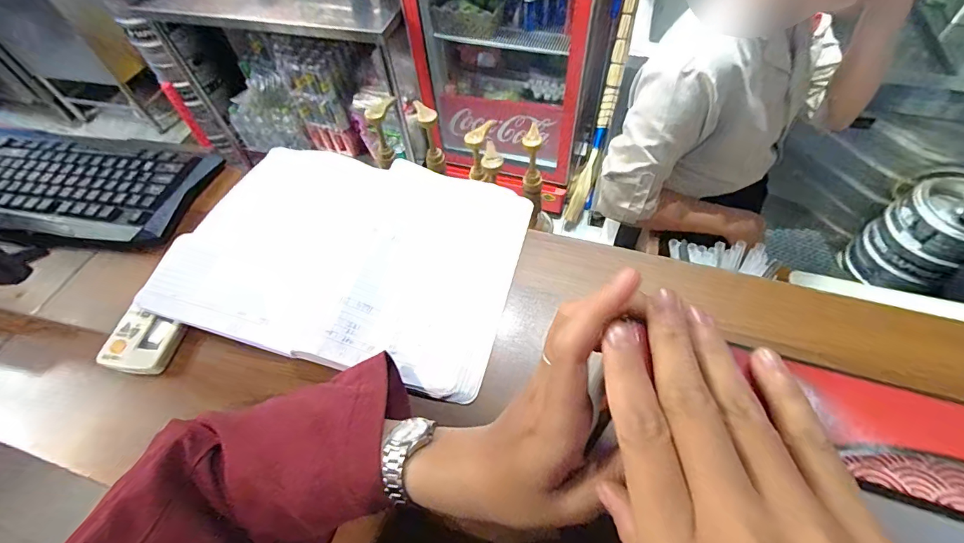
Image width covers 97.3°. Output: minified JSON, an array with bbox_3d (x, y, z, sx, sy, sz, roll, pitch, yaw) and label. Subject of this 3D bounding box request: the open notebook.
[{"bbox_3d":[-0.139,-0.024,0.443,0.344,0.027,0.240,14,59,8],"label":"open notebook"}]

